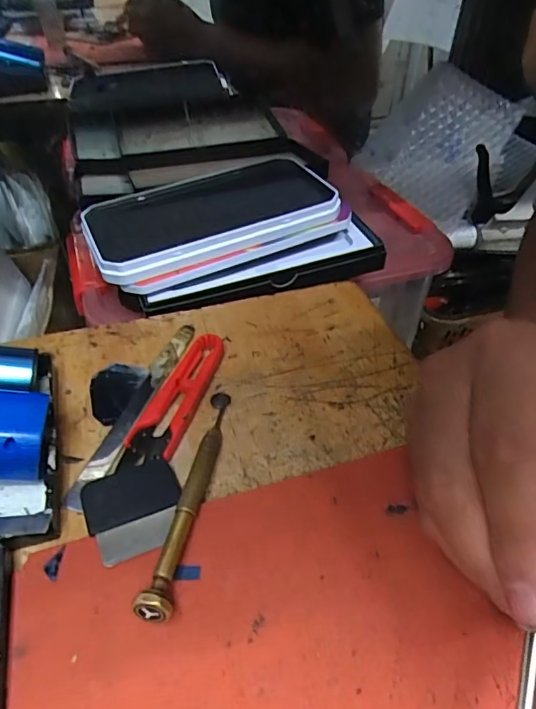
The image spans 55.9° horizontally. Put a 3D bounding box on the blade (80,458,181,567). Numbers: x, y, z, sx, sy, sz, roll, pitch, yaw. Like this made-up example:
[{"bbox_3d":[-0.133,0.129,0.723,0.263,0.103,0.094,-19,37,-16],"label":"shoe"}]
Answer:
[{"bbox_3d":[-0.057,0.065,0.217,0.039,0.004,0.041,-20,46,-21],"label":"blade"}]

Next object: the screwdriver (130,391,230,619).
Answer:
[{"bbox_3d":[-0.033,0.055,0.223,0.014,0.011,0.117,6,43,6],"label":"screwdriver"}]

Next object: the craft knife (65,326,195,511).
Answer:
[{"bbox_3d":[-0.067,0.026,0.264,0.012,0.007,0.125,13,44,12],"label":"craft knife"}]

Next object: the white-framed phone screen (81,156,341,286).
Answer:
[{"bbox_3d":[-0.042,-0.102,0.364,0.170,0.017,0.093,-21,45,-15],"label":"white-framed phone screen"}]

